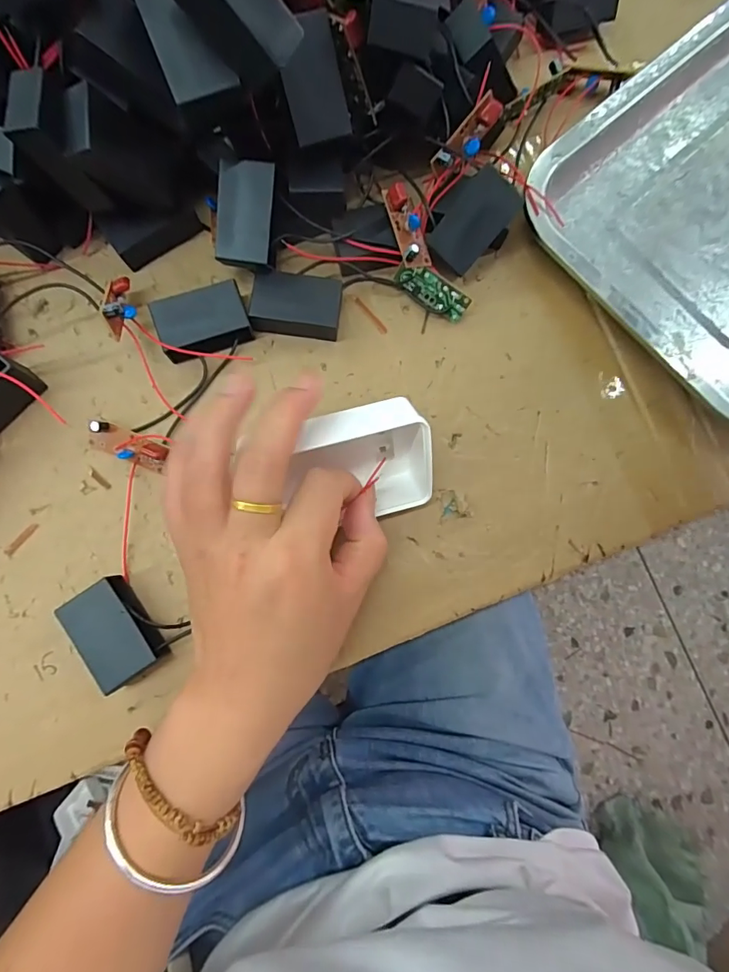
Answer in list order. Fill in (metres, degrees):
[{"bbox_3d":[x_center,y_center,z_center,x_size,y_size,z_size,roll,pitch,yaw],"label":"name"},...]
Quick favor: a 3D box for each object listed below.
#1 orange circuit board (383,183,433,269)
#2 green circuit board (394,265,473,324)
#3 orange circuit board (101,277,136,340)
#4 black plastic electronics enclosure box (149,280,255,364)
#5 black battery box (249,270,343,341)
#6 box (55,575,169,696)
[{"bbox_3d":[0.023,-0.140,0.242,0.016,0.013,0.043,-22,96,-6],"label":"orange circuit board"},{"bbox_3d":[0.039,-0.110,0.257,0.043,0.005,0.019,33,124,-8],"label":"green circuit board"},{"bbox_3d":[-0.126,-0.093,0.233,0.012,0.018,0.040,-12,52,-5],"label":"orange circuit board"},{"bbox_3d":[-0.087,-0.088,0.247,0.047,0.018,0.030,-20,84,-6],"label":"black plastic electronics enclosure box"},{"bbox_3d":[-0.037,-0.099,0.253,0.047,0.017,0.032,6,82,-3],"label":"black battery box"},{"bbox_3d":[-0.122,0.071,0.221,0.030,0.019,0.046,-32,85,-7],"label":"box"}]

